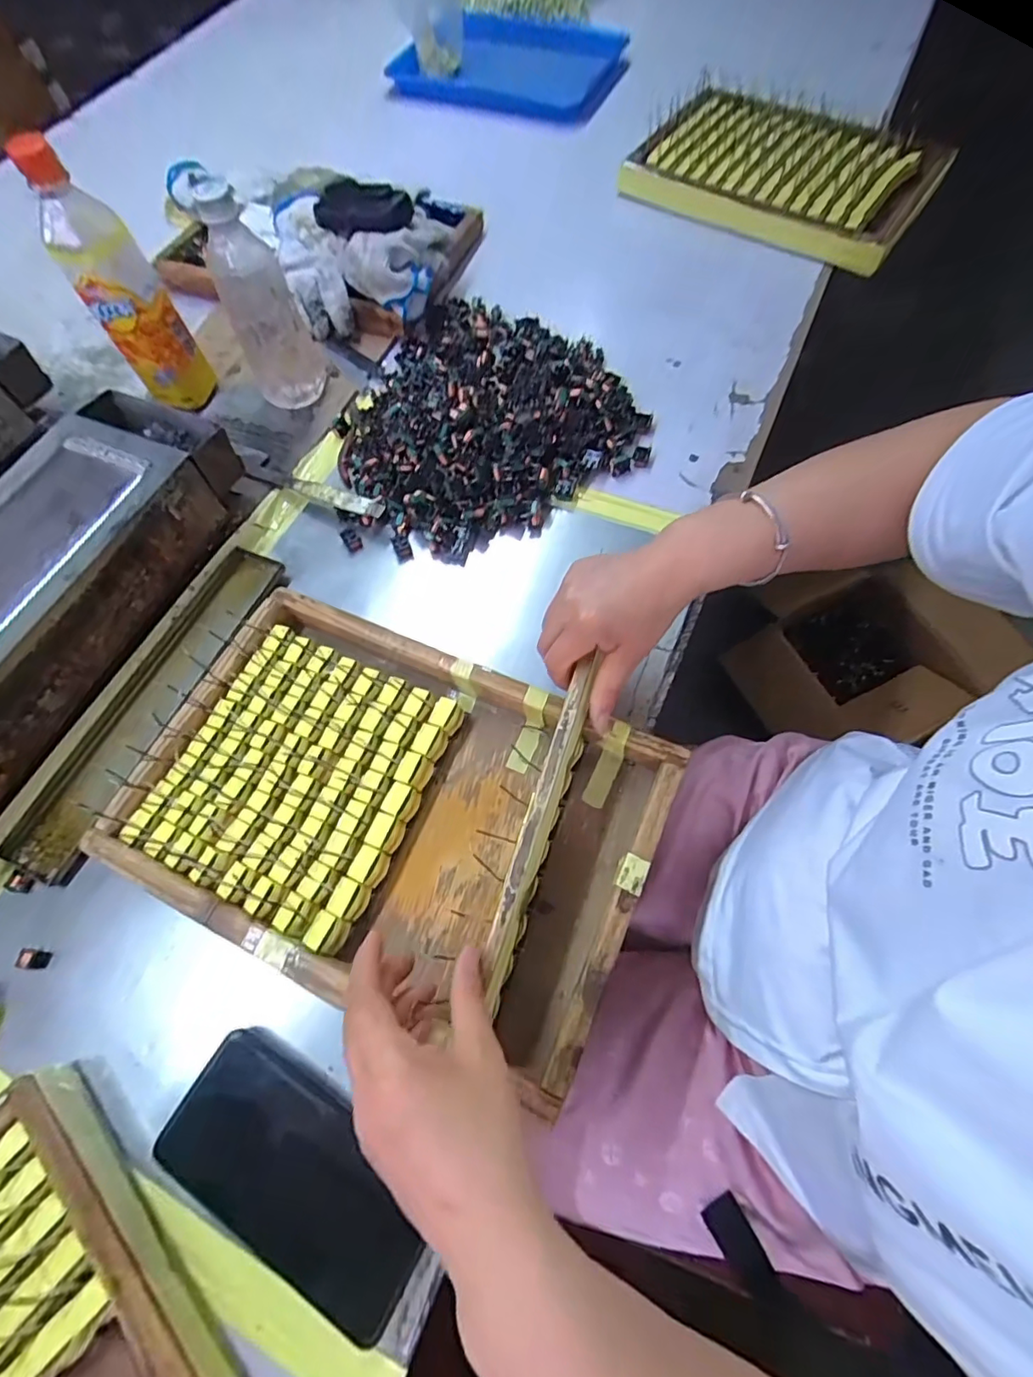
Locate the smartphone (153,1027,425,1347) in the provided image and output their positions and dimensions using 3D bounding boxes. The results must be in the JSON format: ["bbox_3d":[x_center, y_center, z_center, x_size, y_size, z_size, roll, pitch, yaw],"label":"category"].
[{"bbox_3d":[-0.124,0.277,0.311,0.155,0.016,0.081,30,67,6],"label":"smartphone"}]

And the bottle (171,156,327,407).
[{"bbox_3d":[-0.242,-0.366,0.516,0.071,0.184,0.065,-22,65,-6],"label":"bottle"}]

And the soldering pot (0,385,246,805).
[{"bbox_3d":[-0.393,-0.042,0.425,0.144,0.100,0.455,21,67,10],"label":"soldering pot"}]

